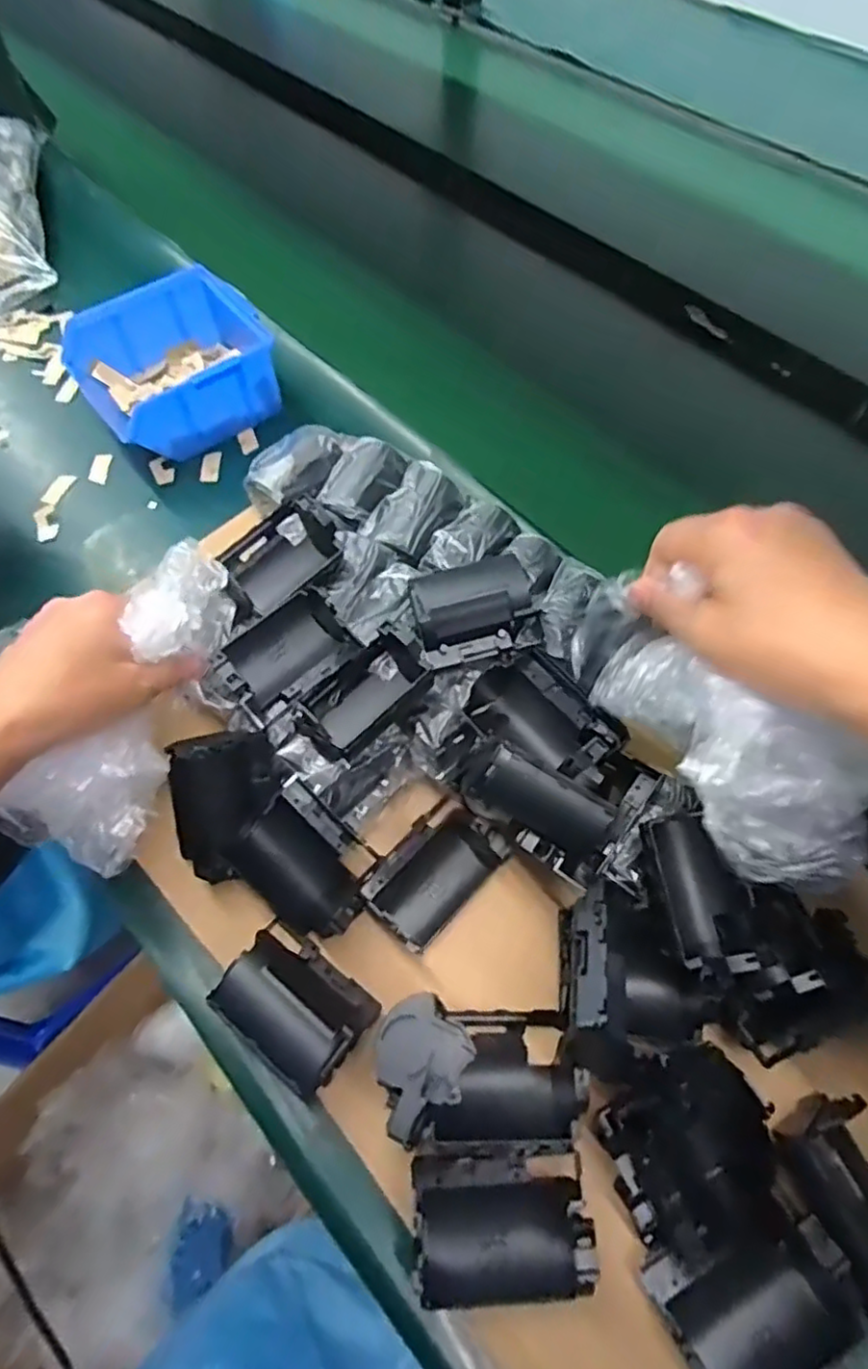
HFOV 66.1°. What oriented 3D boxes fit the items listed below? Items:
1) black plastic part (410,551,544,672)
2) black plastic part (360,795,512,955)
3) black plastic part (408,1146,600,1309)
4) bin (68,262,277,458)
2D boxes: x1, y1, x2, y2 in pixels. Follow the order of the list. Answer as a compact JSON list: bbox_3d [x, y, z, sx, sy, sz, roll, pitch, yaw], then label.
[{"bbox_3d":[0.024,-0.040,0.369,0.072,0.036,0.046,-17,62,-12],"label":"black plastic part"},{"bbox_3d":[0.001,0.097,0.348,0.042,0.031,0.075,39,66,19],"label":"black plastic part"},{"bbox_3d":[0.029,0.228,0.281,0.074,0.029,0.053,0,60,-2],"label":"black plastic part"},{"bbox_3d":[-0.200,-0.248,0.527,0.137,0.070,0.130,-34,66,-20],"label":"bin"}]

